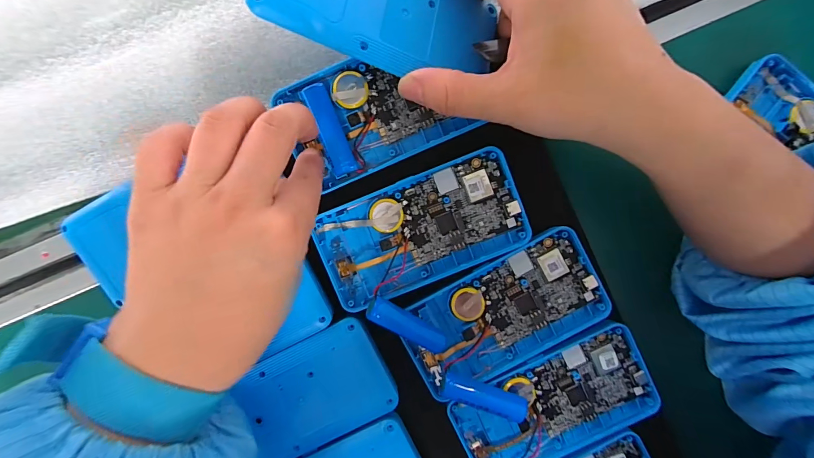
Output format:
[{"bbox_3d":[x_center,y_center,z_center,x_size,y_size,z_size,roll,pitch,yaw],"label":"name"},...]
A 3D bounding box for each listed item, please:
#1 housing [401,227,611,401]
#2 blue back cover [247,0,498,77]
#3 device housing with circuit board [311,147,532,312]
[{"bbox_3d":[0.059,0.052,0.221,0.121,0.011,0.063,-28,94,1],"label":"housing"},{"bbox_3d":[-0.009,-0.107,0.172,0.115,0.006,0.057,14,85,-23],"label":"blue back cover"},{"bbox_3d":[0.008,0.000,0.216,0.120,0.010,0.061,-22,94,1],"label":"device housing with circuit board"}]

